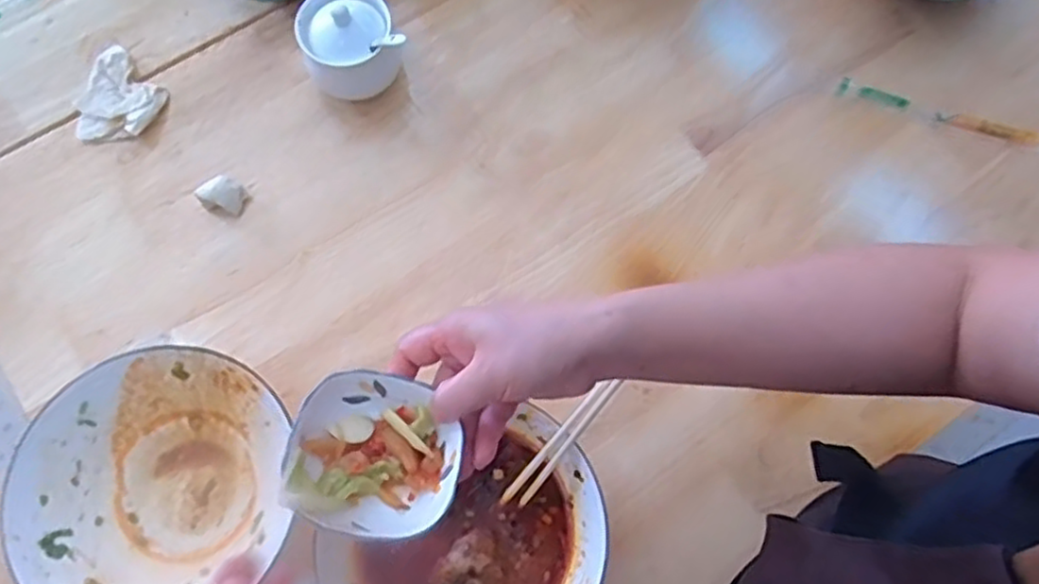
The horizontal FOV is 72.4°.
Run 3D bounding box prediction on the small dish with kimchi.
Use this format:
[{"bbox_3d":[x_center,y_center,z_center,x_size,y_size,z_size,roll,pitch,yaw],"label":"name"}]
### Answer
[{"bbox_3d":[-0.080,0.088,0.391,0.090,0.046,0.085,0,74,-1],"label":"small dish with kimchi"}]

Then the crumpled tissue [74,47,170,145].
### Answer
[{"bbox_3d":[-0.373,-0.181,0.662,0.075,0.016,0.092,16,70,7],"label":"crumpled tissue"}]

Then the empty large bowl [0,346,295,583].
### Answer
[{"bbox_3d":[-0.263,0.142,0.536,0.193,0.082,0.179,0,69,0],"label":"empty large bowl"}]

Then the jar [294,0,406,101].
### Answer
[{"bbox_3d":[-0.148,-0.218,0.638,0.089,0.085,0.078,-13,73,-5],"label":"jar"}]

